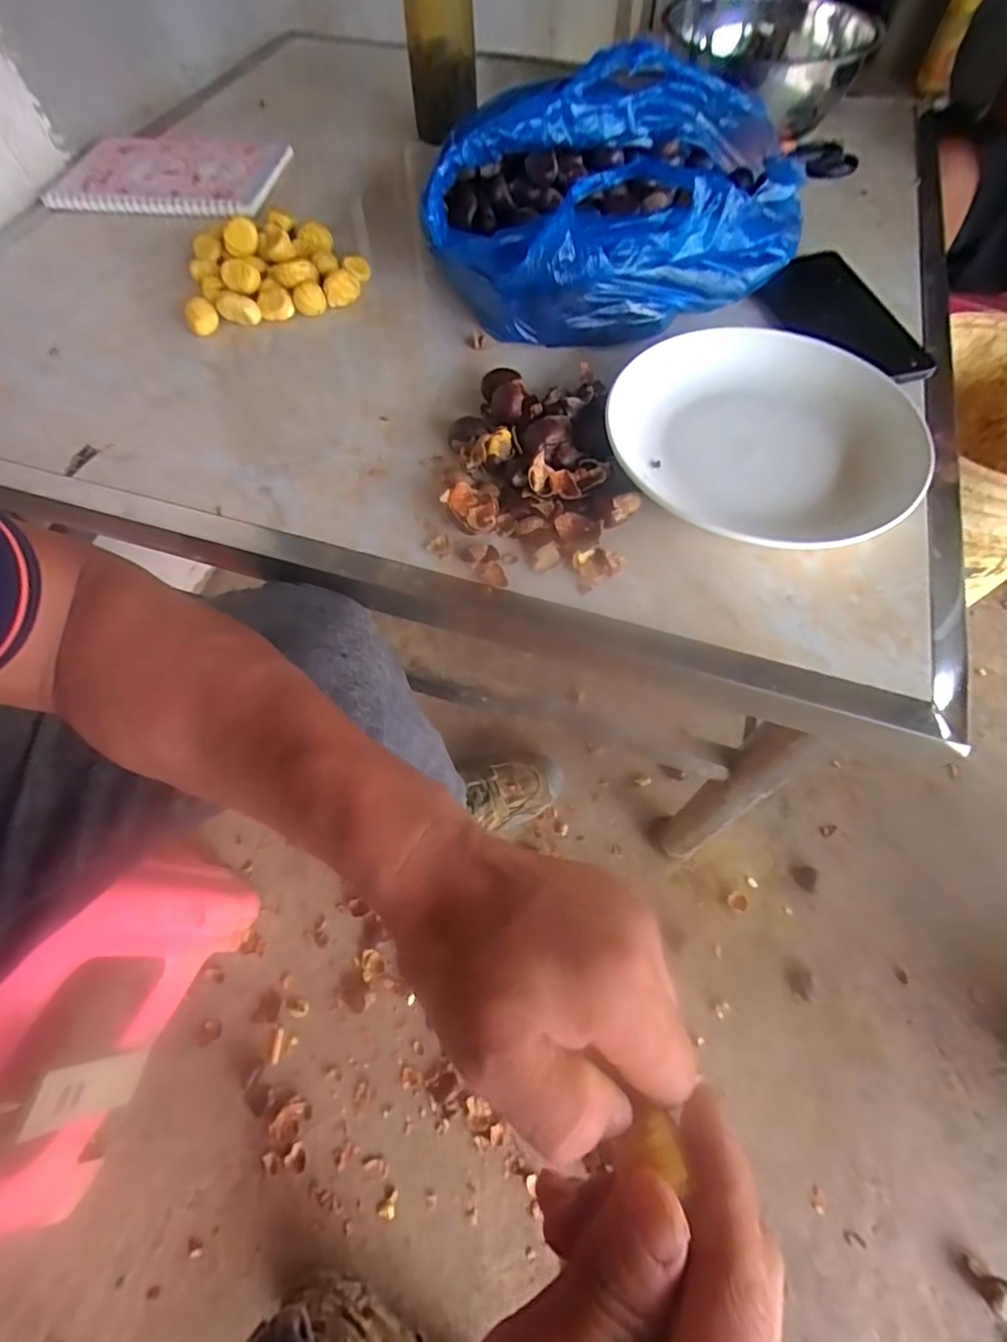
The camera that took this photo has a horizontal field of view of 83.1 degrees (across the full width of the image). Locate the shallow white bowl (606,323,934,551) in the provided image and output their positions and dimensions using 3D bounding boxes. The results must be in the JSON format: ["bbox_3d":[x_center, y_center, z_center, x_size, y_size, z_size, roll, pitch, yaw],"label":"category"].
[{"bbox_3d":[0.174,-0.160,0.375,0.191,0.032,0.188,-1,62,2],"label":"shallow white bowl"}]

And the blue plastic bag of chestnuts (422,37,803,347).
[{"bbox_3d":[0.099,-0.393,0.467,0.326,0.089,0.234,-22,64,-10],"label":"blue plastic bag of chestnuts"}]

